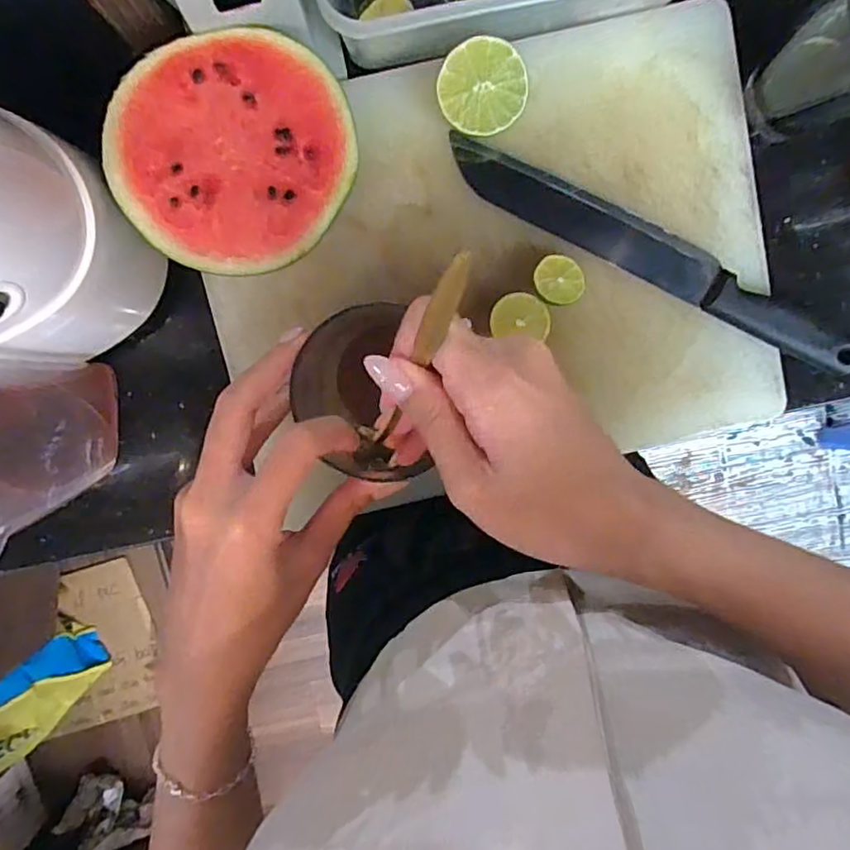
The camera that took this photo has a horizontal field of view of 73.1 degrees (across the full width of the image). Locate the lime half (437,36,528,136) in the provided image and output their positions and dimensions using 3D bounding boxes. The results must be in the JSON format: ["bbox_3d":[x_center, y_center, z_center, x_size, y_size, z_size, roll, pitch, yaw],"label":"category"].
[{"bbox_3d":[0.036,-0.218,0.379,0.055,0.037,0.052,0,98,-1],"label":"lime half"}]

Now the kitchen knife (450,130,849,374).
[{"bbox_3d":[0.163,-0.121,0.402,0.314,0.029,0.038,27,97,-5],"label":"kitchen knife"}]

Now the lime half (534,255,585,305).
[{"bbox_3d":[0.093,-0.102,0.405,0.035,0.024,0.033,1,98,-2],"label":"lime half"}]

